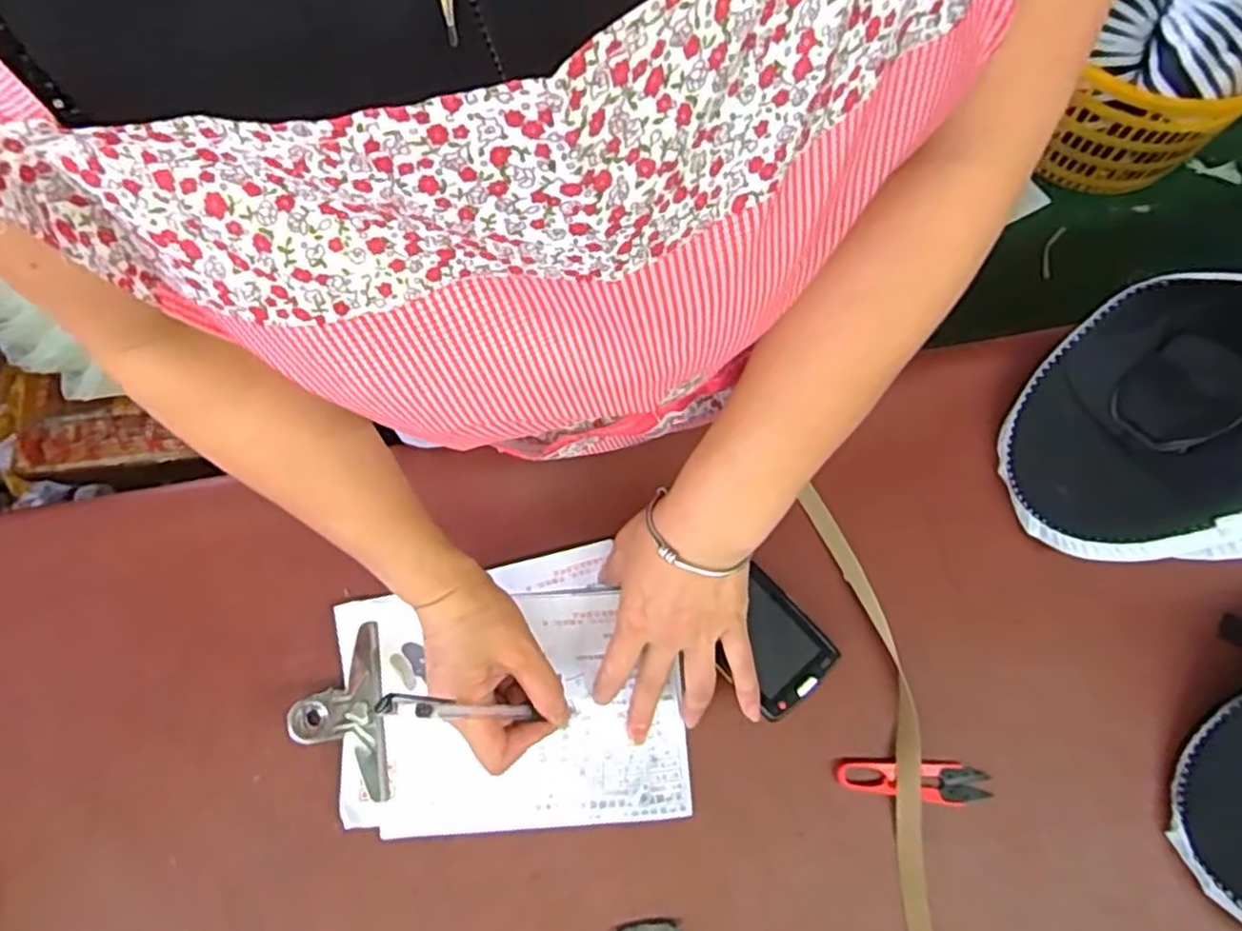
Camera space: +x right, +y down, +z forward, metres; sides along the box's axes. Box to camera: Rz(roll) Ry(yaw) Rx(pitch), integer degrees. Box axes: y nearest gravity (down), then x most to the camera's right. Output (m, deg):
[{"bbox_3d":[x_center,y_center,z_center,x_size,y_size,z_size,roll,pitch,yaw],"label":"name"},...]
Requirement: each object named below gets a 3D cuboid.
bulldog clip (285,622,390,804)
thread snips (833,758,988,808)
[{"bbox_3d":[-0.192,0.171,0.507,0.054,0.036,0.119,-9,73,-1],"label":"bulldog clip"},{"bbox_3d":[0.197,0.213,0.499,0.099,0.008,0.027,3,73,2],"label":"thread snips"}]

